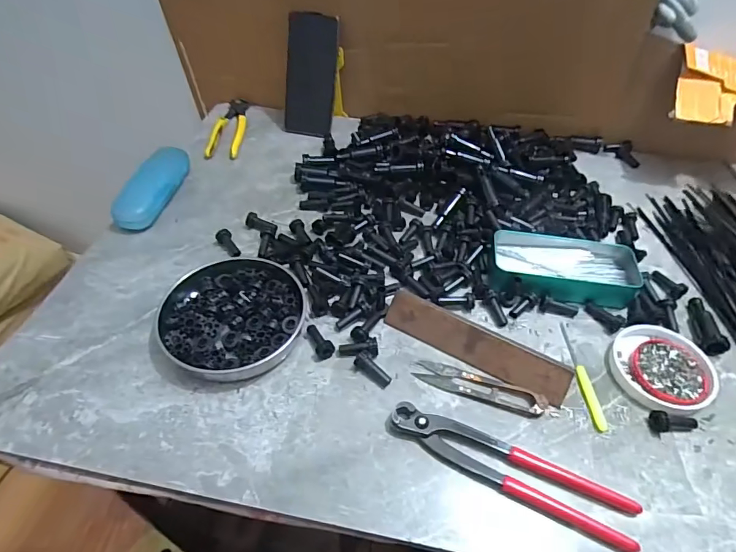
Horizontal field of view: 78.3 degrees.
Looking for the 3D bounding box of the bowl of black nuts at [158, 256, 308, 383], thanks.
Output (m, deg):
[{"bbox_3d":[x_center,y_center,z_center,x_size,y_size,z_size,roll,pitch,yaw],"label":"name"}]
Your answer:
[{"bbox_3d":[-0.131,0.036,0.450,0.131,0.023,0.138,1,48,-1],"label":"bowl of black nuts"}]

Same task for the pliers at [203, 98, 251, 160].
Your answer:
[{"bbox_3d":[-0.213,-0.235,0.704,0.050,0.017,0.161,0,48,-2],"label":"pliers"}]

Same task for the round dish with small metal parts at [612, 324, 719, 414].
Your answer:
[{"bbox_3d":[0.277,0.086,0.428,0.089,0.013,0.086,1,48,-1],"label":"round dish with small metal parts"}]

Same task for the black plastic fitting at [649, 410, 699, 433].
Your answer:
[{"bbox_3d":[0.266,0.127,0.390,0.042,0.015,0.016,10,47,-11],"label":"black plastic fitting"}]

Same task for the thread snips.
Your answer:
[{"bbox_3d":[0.101,0.099,0.410,0.116,0.013,0.025,15,49,11],"label":"thread snips"}]

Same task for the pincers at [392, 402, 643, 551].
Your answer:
[{"bbox_3d":[0.113,0.152,0.362,0.194,0.015,0.039,21,50,16],"label":"pincers"}]

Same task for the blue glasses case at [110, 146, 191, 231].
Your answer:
[{"bbox_3d":[-0.273,-0.119,0.574,0.048,0.037,0.149,7,48,4],"label":"blue glasses case"}]

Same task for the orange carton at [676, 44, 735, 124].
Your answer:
[{"bbox_3d":[0.492,-0.240,0.596,0.161,0.017,0.116,9,76,-2],"label":"orange carton"}]

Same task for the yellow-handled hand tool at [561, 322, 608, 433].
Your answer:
[{"bbox_3d":[0.201,0.090,0.427,0.012,0.007,0.115,0,48,-2],"label":"yellow-handled hand tool"}]

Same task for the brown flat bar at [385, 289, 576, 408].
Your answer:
[{"bbox_3d":[0.100,0.066,0.430,0.178,0.007,0.037,25,90,20],"label":"brown flat bar"}]

